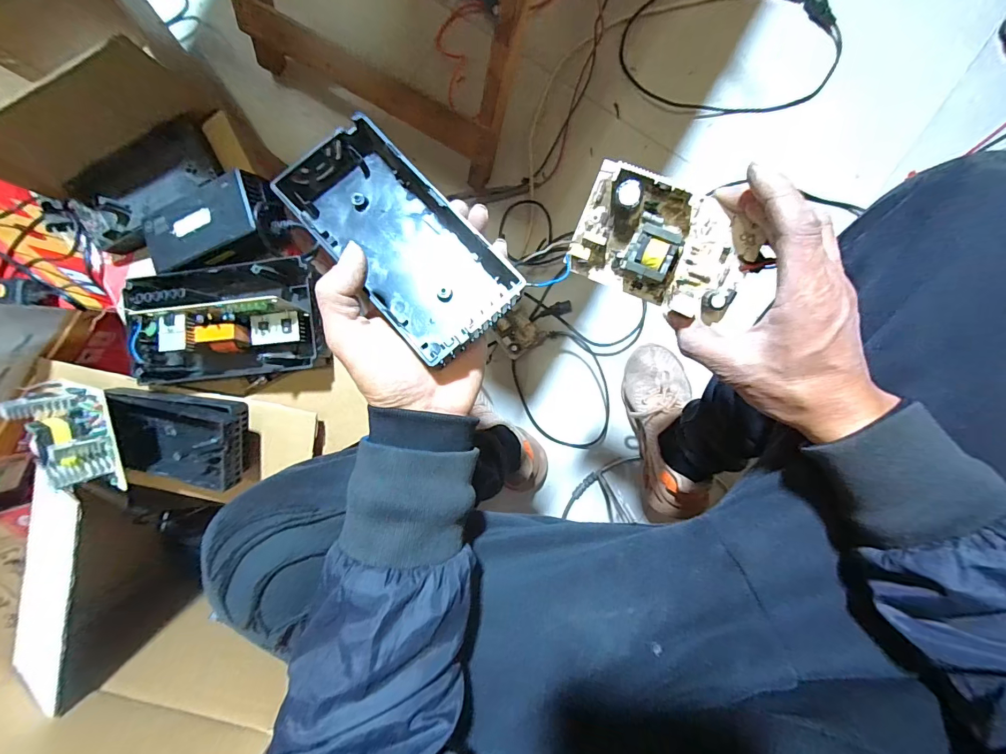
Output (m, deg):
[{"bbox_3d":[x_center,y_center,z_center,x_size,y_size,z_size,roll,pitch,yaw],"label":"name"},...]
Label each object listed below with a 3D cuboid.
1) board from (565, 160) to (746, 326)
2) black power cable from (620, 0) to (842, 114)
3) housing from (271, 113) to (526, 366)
[{"bbox_3d":[0.113,-0.094,0.298,0.122,0.035,0.079,26,110,8],"label":"board"},{"bbox_3d":[0.380,-0.552,0.702,0.356,0.026,0.209,3,93,4],"label":"black power cable"},{"bbox_3d":[-0.070,-0.093,0.294,0.080,0.037,0.174,-44,82,5],"label":"housing"}]

